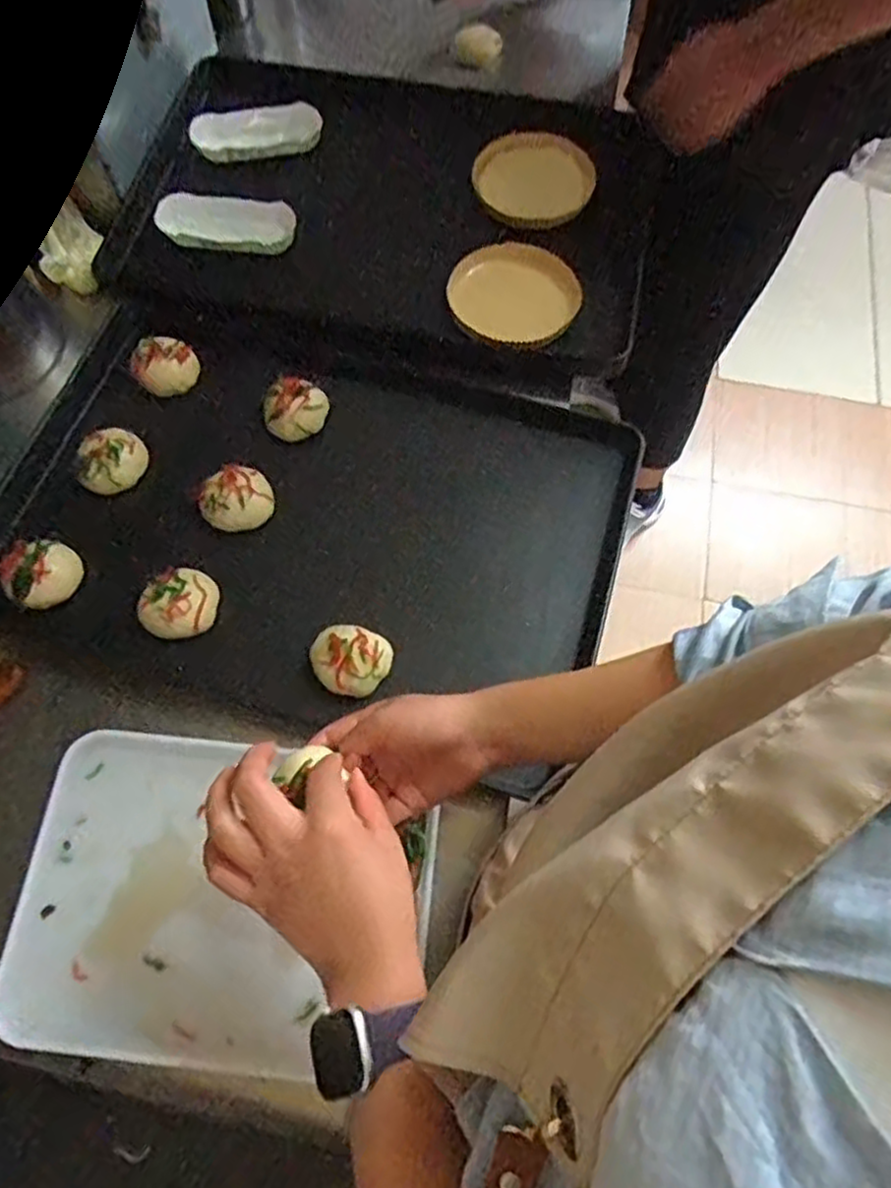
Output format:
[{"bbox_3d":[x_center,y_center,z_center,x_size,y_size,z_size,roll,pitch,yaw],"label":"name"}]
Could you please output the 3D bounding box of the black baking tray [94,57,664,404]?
[{"bbox_3d":[-0.070,-0.455,0.855,0.610,0.050,0.438,13,67,4],"label":"black baking tray"}]

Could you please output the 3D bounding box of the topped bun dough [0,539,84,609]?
[{"bbox_3d":[-0.380,-0.022,0.673,0.067,0.031,0.065,1,67,-1],"label":"topped bun dough"}]

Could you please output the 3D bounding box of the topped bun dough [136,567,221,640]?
[{"bbox_3d":[-0.243,0.008,0.659,0.060,0.025,0.066,1,67,-1],"label":"topped bun dough"}]

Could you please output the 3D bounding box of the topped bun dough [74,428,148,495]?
[{"bbox_3d":[-0.337,-0.133,0.732,0.062,0.043,0.071,11,67,3],"label":"topped bun dough"}]

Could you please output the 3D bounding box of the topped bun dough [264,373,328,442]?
[{"bbox_3d":[-0.156,-0.194,0.748,0.069,0.044,0.056,-20,69,-10],"label":"topped bun dough"}]

